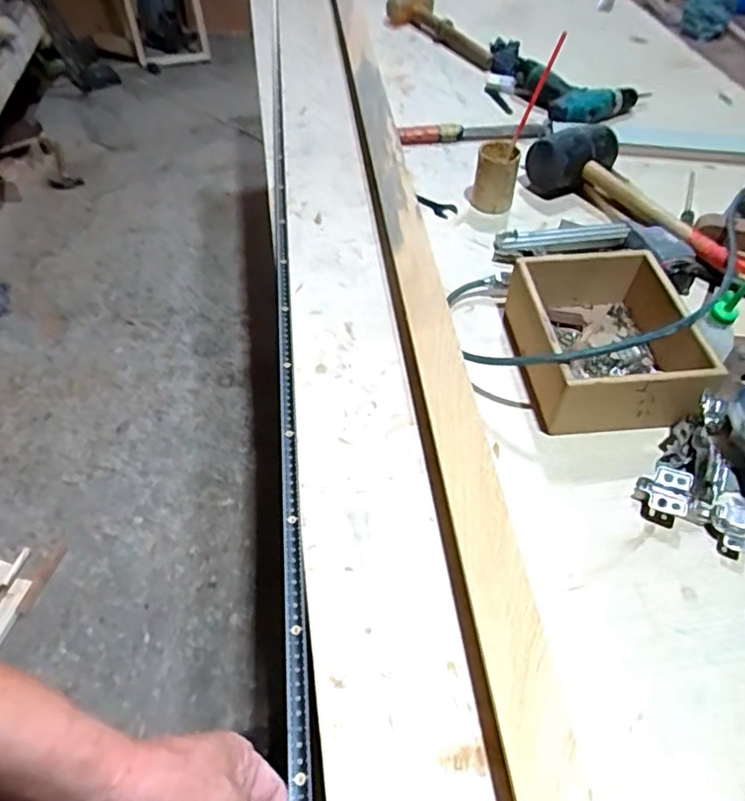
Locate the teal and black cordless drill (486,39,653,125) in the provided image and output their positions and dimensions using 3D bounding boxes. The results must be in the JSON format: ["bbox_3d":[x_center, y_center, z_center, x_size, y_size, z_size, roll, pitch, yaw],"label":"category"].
[{"bbox_3d":[0.347,-0.600,1.129,0.305,0.076,0.200,21,55,17],"label":"teal and black cordless drill"}]

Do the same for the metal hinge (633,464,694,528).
[{"bbox_3d":[0.291,0.090,0.587,0.047,0.023,0.065,26,56,20],"label":"metal hinge"}]

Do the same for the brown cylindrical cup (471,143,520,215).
[{"bbox_3d":[0.188,-0.345,0.899,0.061,0.094,0.071,5,52,5],"label":"brown cylindrical cup"}]

